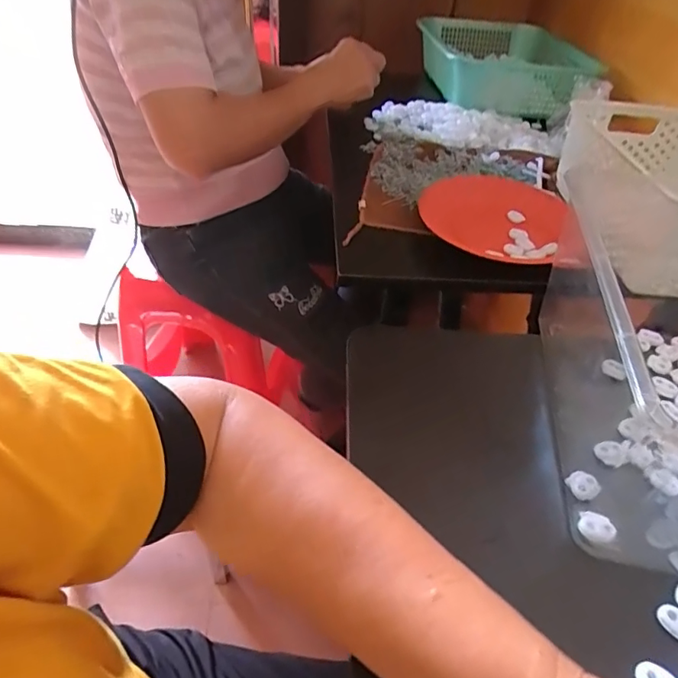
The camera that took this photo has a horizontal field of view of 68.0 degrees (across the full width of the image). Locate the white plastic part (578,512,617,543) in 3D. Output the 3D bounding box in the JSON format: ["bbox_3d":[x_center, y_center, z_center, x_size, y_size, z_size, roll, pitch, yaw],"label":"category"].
[{"bbox_3d":[0.171,0.125,0.333,0.022,0.005,0.017,22,45,18],"label":"white plastic part"}]

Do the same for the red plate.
[{"bbox_3d":[0.210,-0.153,0.626,0.197,0.027,0.208,21,44,17],"label":"red plate"}]

